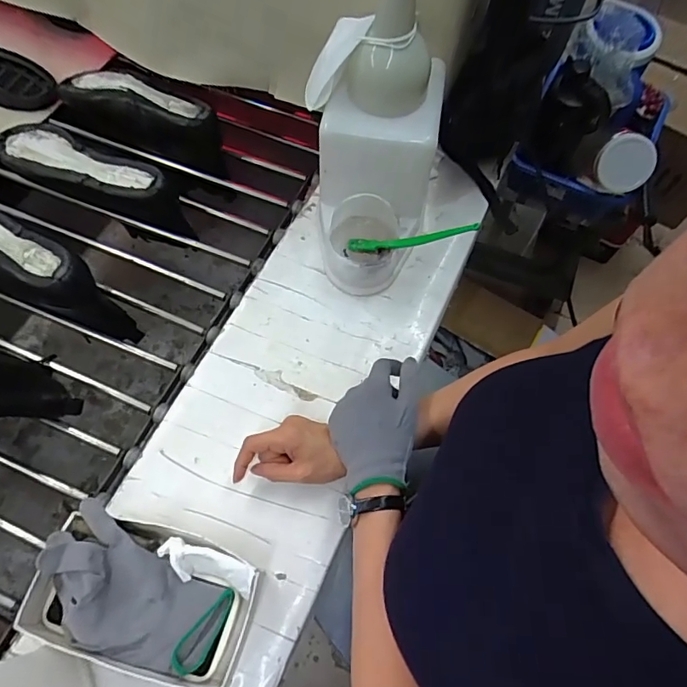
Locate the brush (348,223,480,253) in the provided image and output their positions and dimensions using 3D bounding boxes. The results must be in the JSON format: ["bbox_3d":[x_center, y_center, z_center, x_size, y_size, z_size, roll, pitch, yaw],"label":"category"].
[{"bbox_3d":[0.077,-0.121,0.575,0.167,0.022,0.012,1,57,40],"label":"brush"}]

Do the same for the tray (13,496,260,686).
[{"bbox_3d":[-0.176,0.226,0.451,0.181,0.070,0.113,18,65,5],"label":"tray"}]

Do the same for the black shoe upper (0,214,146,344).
[{"bbox_3d":[-0.406,-0.101,0.624,0.303,0.105,0.087,28,66,10],"label":"black shoe upper"}]

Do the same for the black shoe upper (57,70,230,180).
[{"bbox_3d":[-0.293,-0.339,0.741,0.255,0.079,0.069,23,65,7],"label":"black shoe upper"}]

